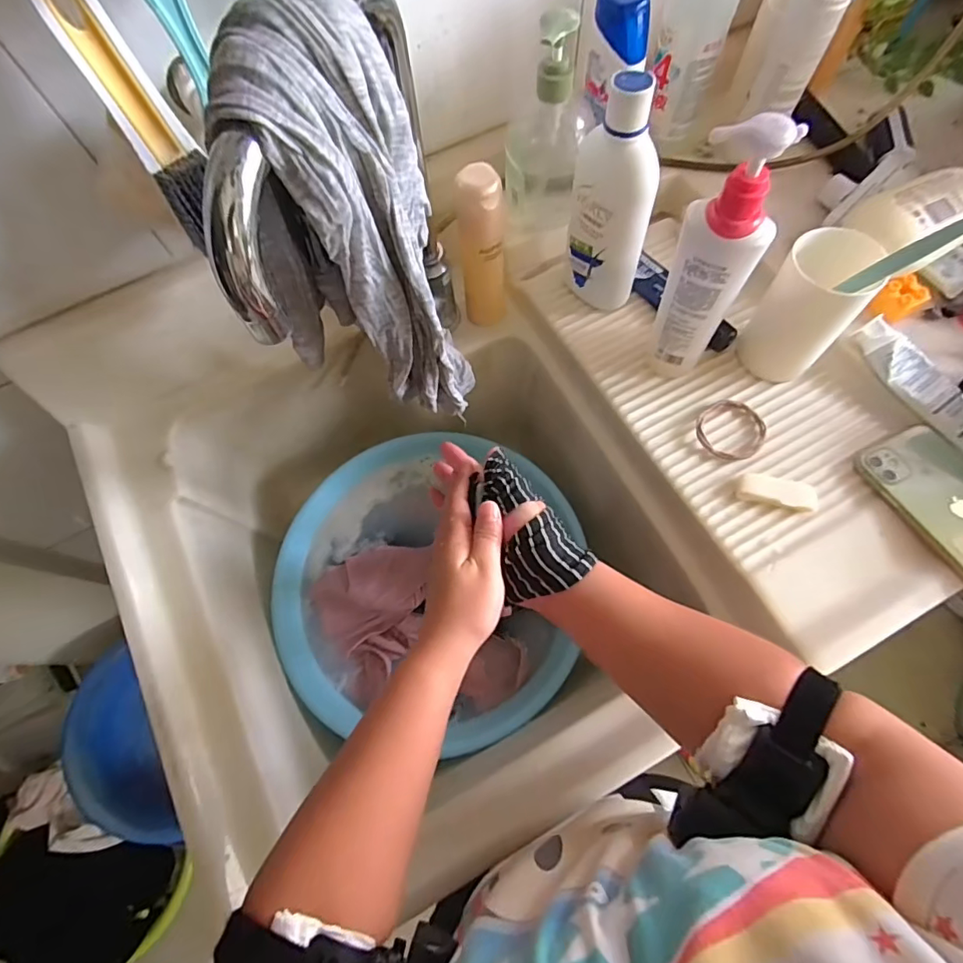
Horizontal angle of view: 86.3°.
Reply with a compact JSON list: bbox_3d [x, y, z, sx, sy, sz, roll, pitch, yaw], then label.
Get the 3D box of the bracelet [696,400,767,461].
[{"bbox_3d":[0.223,-0.047,0.457,0.057,0.006,0.060,-1,70,2],"label":"bracelet"}]

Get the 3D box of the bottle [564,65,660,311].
[{"bbox_3d":[0.111,-0.232,0.442,0.042,0.191,0.067,-36,73,-10],"label":"bottle"}]

